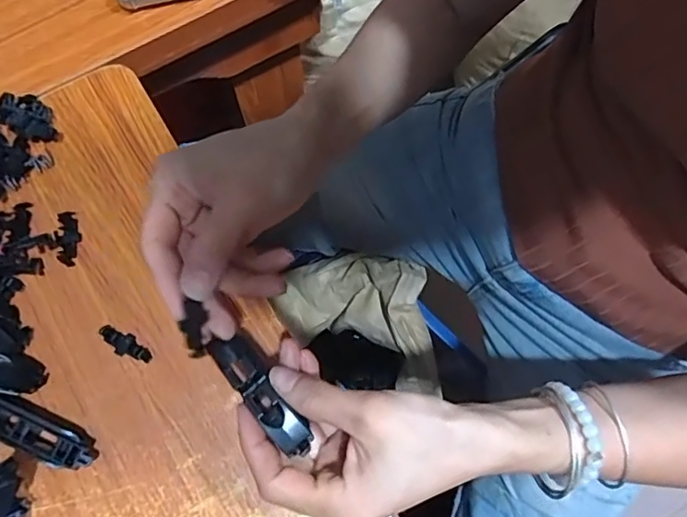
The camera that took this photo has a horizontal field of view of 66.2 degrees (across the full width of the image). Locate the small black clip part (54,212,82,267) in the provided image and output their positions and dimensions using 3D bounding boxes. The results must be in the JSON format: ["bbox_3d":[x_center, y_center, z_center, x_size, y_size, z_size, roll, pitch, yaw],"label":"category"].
[{"bbox_3d":[-0.178,-0.013,0.340,0.015,0.005,0.035,-10,75,-4],"label":"small black clip part"}]

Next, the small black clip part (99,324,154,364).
[{"bbox_3d":[-0.135,0.053,0.325,0.035,0.004,0.013,29,76,6],"label":"small black clip part"}]

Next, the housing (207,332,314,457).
[{"bbox_3d":[-0.042,0.065,0.261,0.018,0.008,0.069,-38,72,-11],"label":"housing"}]

